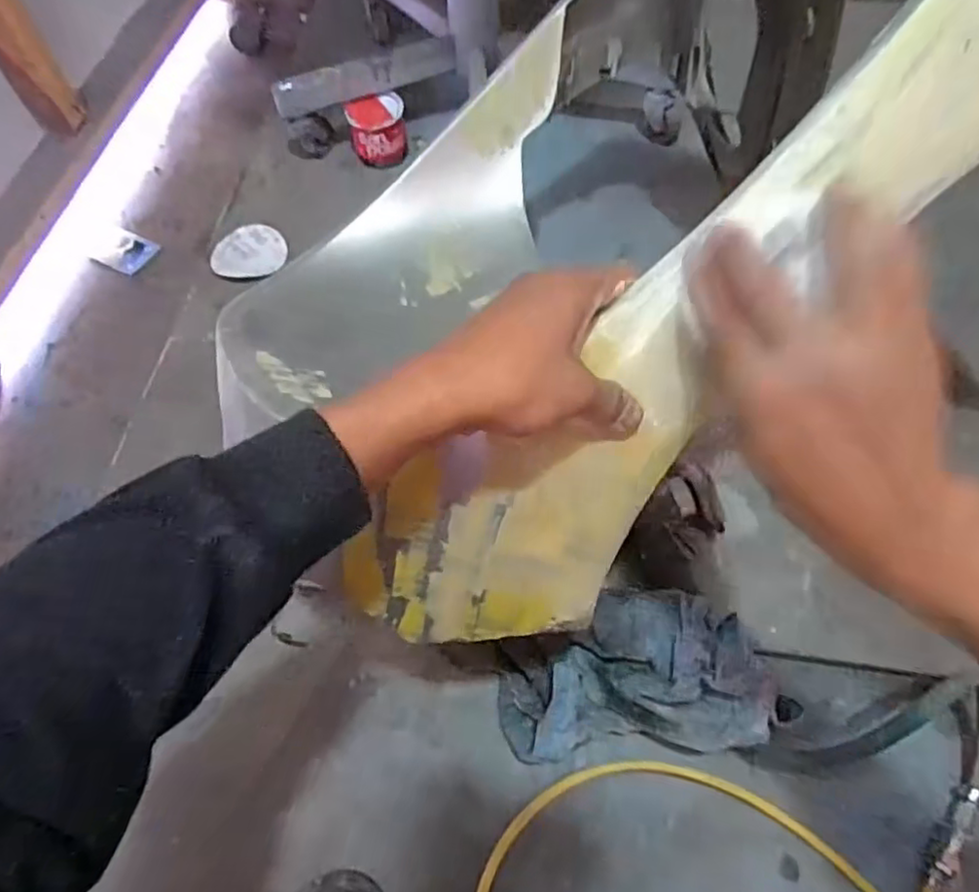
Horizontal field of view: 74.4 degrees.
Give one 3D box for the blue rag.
[{"bbox_3d":[0.110,0.189,0.541,0.205,0.106,0.128,-5,66,1],"label":"blue rag"}]

